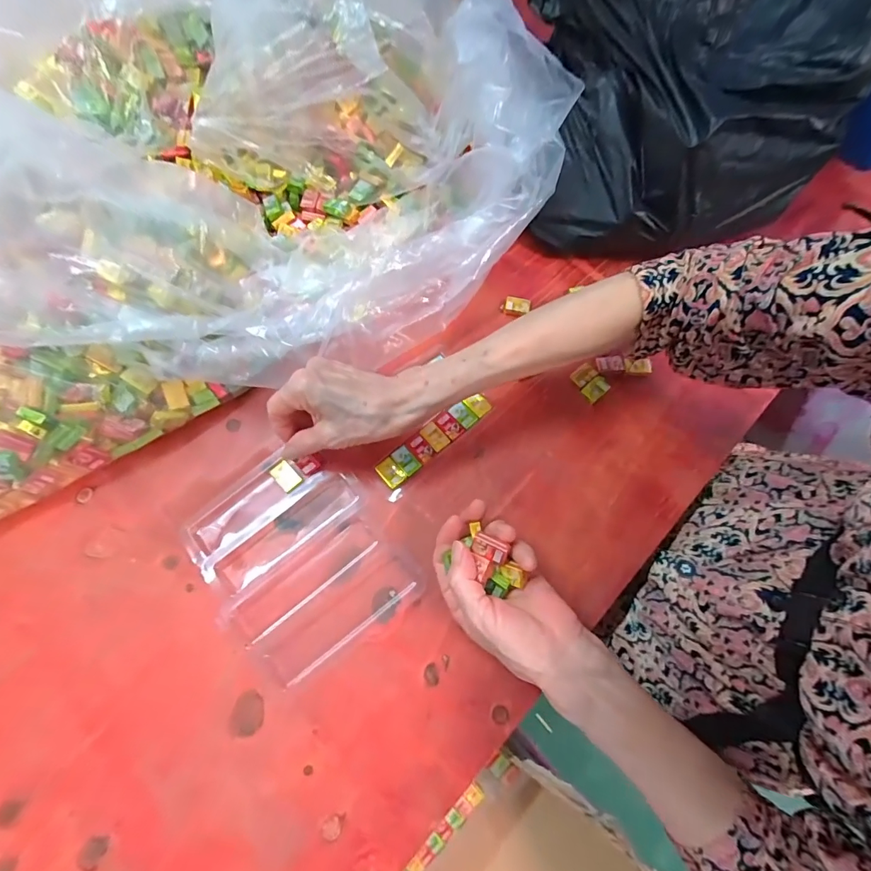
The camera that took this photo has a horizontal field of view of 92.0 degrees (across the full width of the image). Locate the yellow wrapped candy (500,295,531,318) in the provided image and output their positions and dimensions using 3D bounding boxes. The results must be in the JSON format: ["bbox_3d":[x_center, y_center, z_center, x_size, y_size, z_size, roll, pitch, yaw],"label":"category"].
[{"bbox_3d":[0.082,-0.131,0.433,0.029,0.014,0.018,14,70,5],"label":"yellow wrapped candy"}]

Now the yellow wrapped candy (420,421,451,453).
[{"bbox_3d":[0.000,0.002,0.378,0.017,0.005,0.026,-42,75,-14],"label":"yellow wrapped candy"}]

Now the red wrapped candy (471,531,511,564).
[{"bbox_3d":[0.039,0.079,0.297,0.025,0.011,0.015,23,71,8],"label":"red wrapped candy"}]

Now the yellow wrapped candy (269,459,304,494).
[{"bbox_3d":[-0.130,0.035,0.366,0.029,0.005,0.019,42,75,14],"label":"yellow wrapped candy"}]

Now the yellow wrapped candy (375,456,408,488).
[{"bbox_3d":[-0.039,0.032,0.367,0.018,0.004,0.026,-40,74,-14],"label":"yellow wrapped candy"}]

